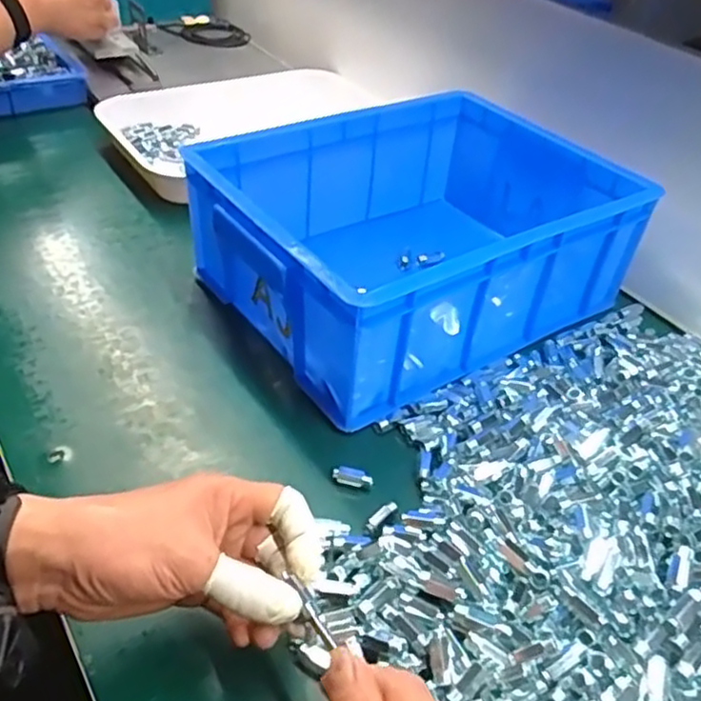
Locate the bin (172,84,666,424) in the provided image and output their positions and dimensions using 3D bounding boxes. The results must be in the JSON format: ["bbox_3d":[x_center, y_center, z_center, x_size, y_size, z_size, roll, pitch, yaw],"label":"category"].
[{"bbox_3d":[0.056,-0.097,0.635,0.334,0.146,0.254,-22,48,-30],"label":"bin"}]

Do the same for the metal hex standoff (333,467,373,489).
[{"bbox_3d":[0.002,0.089,0.488,0.028,0.010,0.010,11,41,6],"label":"metal hex standoff"}]

